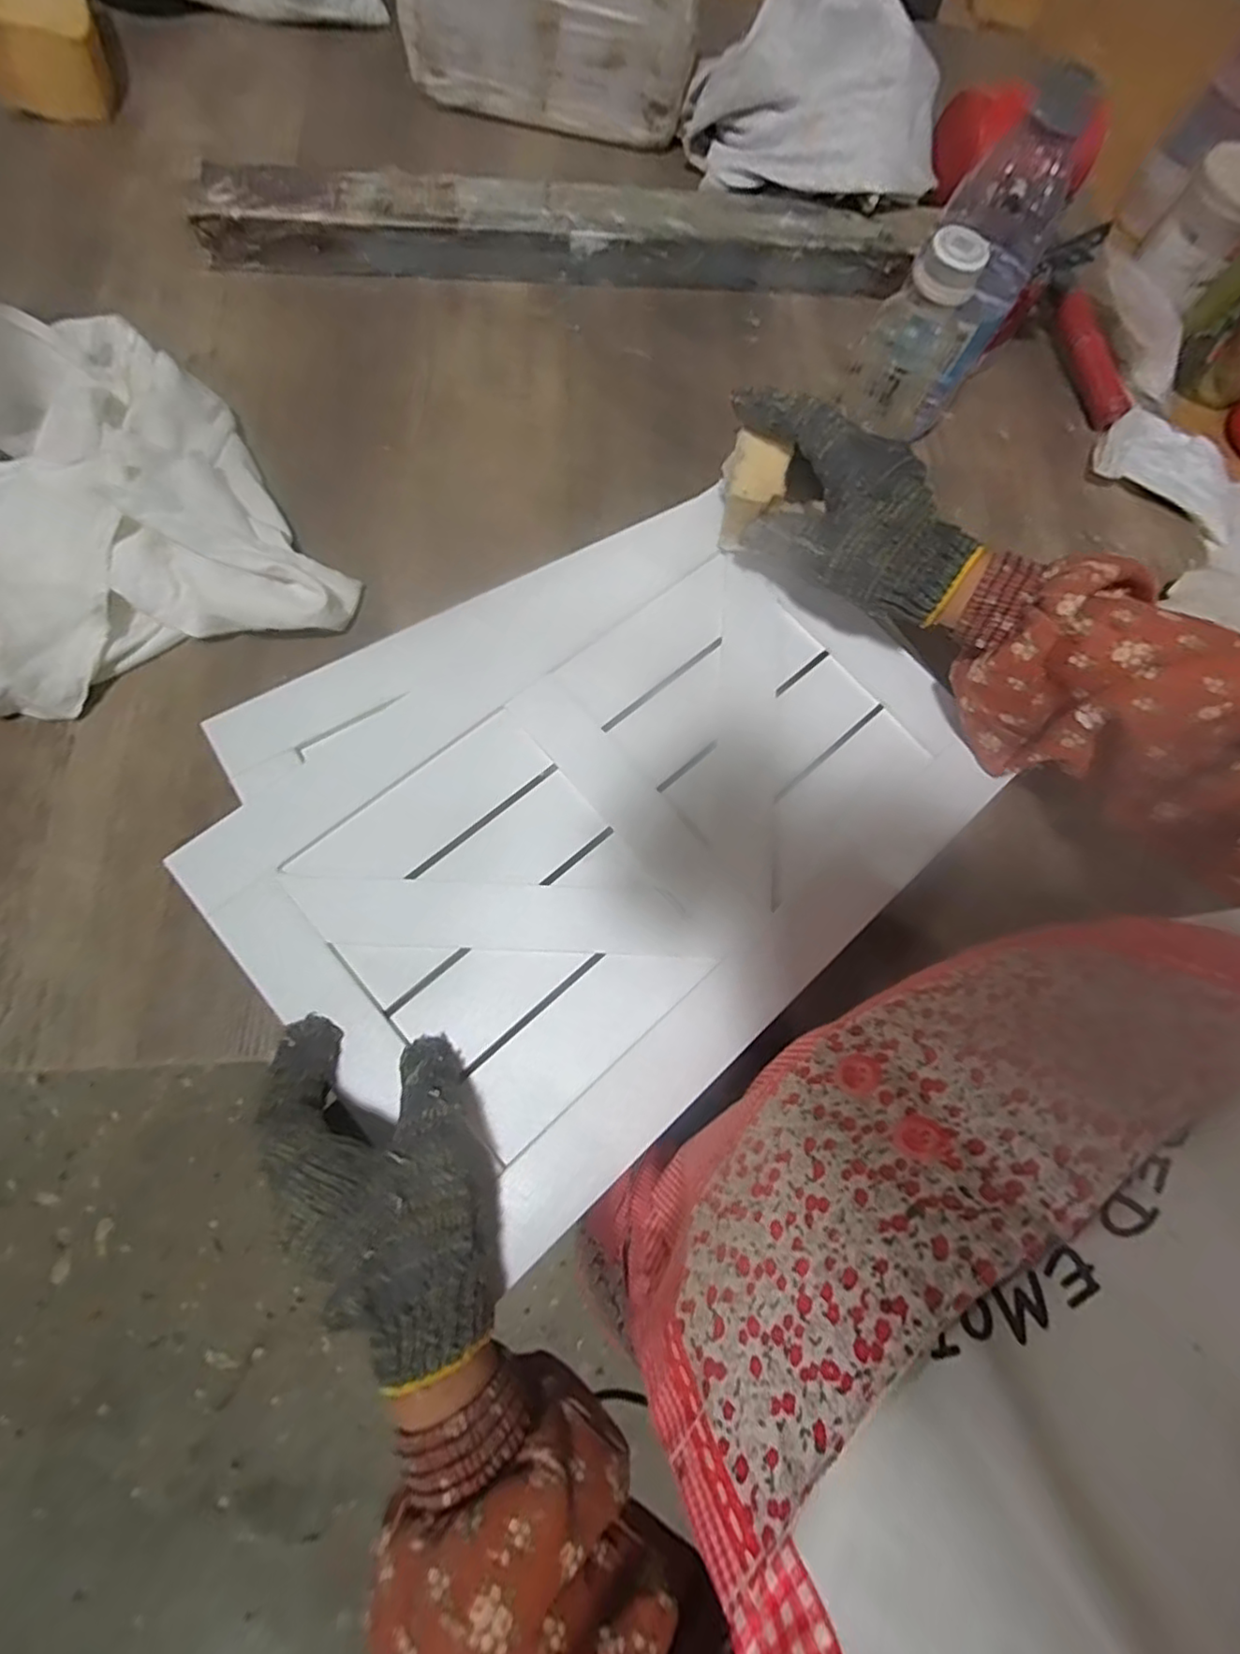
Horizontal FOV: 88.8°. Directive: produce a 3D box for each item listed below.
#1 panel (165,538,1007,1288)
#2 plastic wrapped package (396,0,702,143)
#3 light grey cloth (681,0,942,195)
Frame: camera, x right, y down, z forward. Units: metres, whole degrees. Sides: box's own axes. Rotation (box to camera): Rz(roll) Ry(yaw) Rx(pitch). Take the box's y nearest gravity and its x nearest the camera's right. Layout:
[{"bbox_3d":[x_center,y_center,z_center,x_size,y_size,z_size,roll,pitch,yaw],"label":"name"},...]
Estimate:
[{"bbox_3d":[0.005,-0.009,0.366,0.395,0.012,0.271,-40,81,-16],"label":"panel"},{"bbox_3d":[-0.053,-0.668,0.516,0.234,0.098,0.102,12,73,-3],"label":"plastic wrapped package"},{"bbox_3d":[0.156,-0.572,0.500,0.207,0.098,0.119,12,73,-3],"label":"light grey cloth"}]

